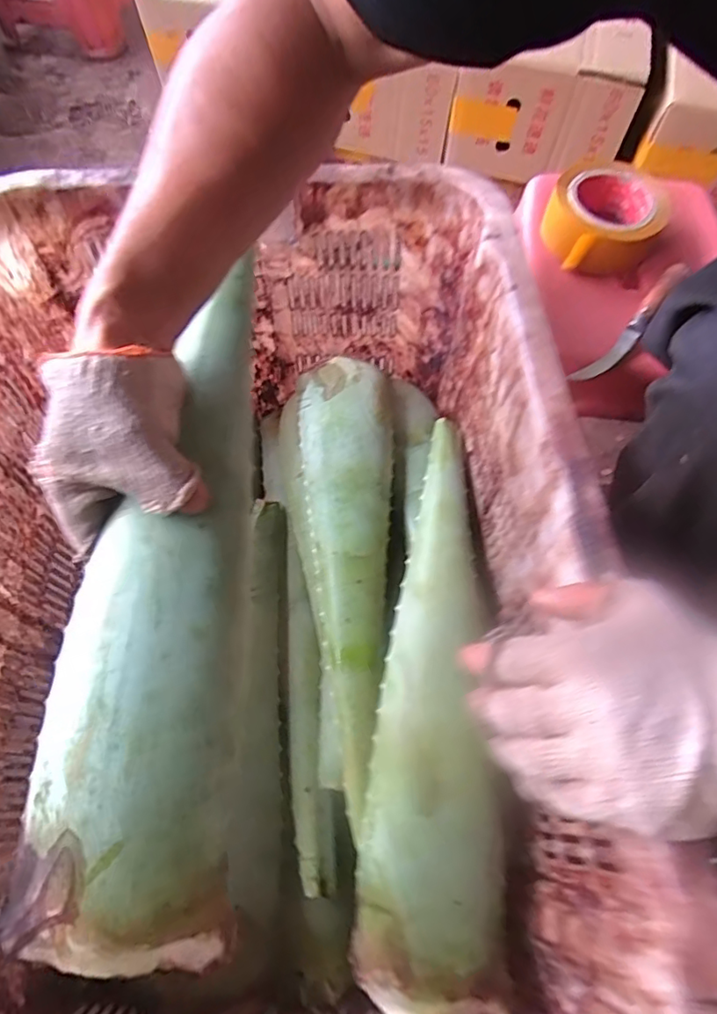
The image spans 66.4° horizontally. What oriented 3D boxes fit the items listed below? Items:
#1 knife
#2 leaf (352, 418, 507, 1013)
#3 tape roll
[{"bbox_3d":[0.264,-0.176,0.522,0.024,0.025,0.179,39,67,18],"label":"knife"},{"bbox_3d":[0.066,0.127,0.460,0.106,0.065,0.482,6,62,1],"label":"leaf"},{"bbox_3d":[0.256,-0.304,0.576,0.108,0.057,0.109,1,62,-2],"label":"tape roll"}]

